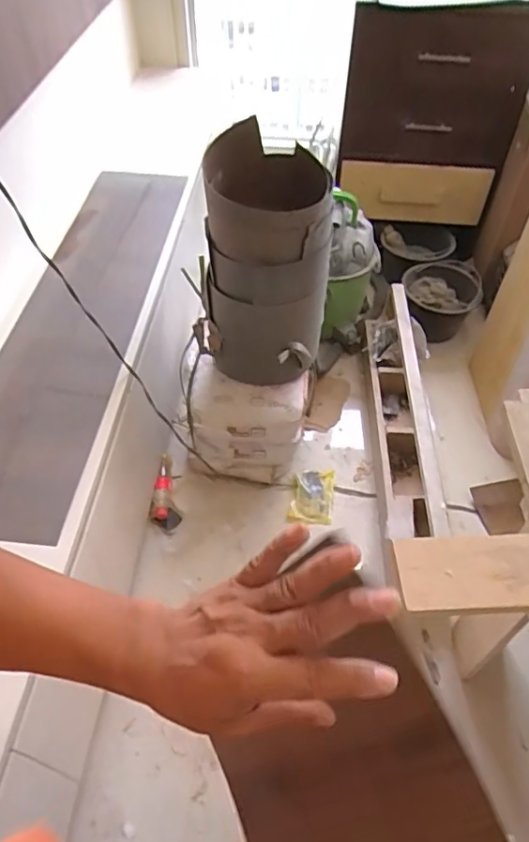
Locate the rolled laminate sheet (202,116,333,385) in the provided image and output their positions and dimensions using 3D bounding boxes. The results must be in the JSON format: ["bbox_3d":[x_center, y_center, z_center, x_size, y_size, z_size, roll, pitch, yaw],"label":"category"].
[{"bbox_3d":[0.007,-0.334,1.278,0.265,0.456,0.270,2,51,1],"label":"rolled laminate sheet"}]

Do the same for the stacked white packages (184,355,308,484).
[{"bbox_3d":[-0.047,0.012,1.498,0.311,0.275,0.198,1,51,1],"label":"stacked white packages"}]

